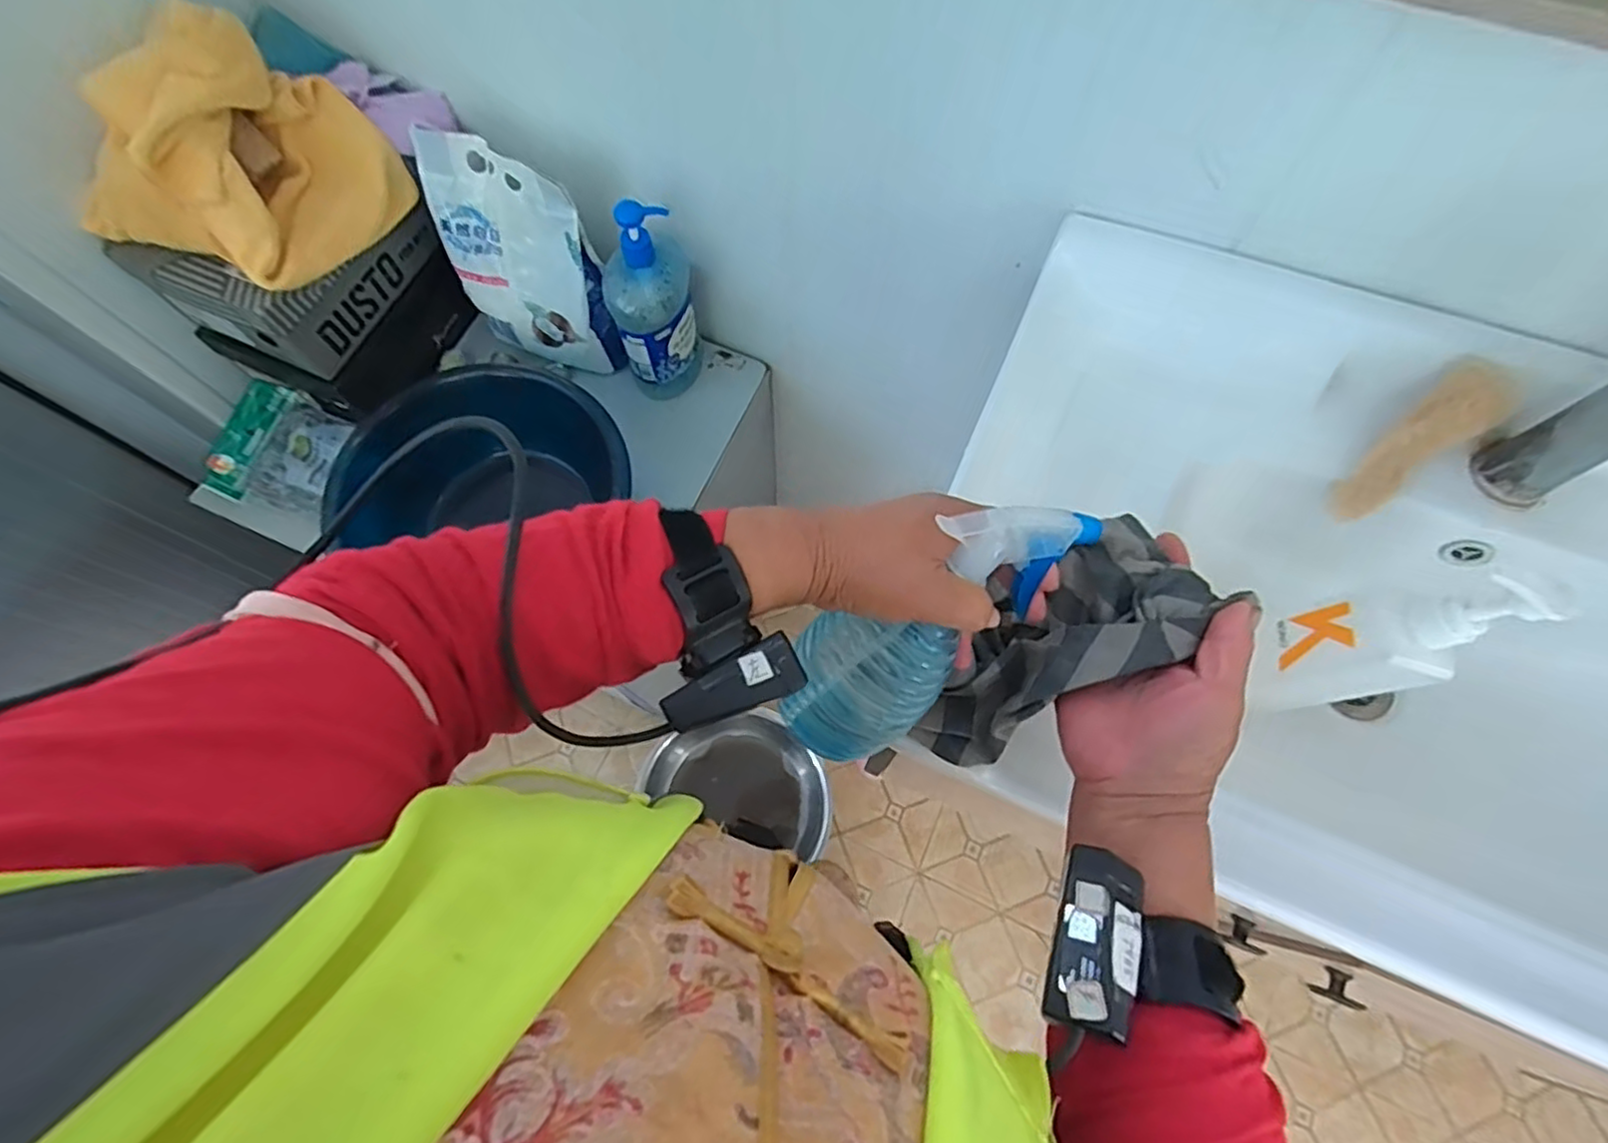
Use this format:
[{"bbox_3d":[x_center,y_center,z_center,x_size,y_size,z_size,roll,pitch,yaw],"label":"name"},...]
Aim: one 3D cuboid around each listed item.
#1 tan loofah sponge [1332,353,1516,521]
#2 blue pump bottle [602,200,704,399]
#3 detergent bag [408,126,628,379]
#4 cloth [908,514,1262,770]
[{"bbox_3d":[0.476,-0.094,0.532,0.053,0.044,0.136,45,112,15],"label":"tan loofah sponge"},{"bbox_3d":[-0.184,-0.326,0.834,0.104,0.253,0.097,-14,70,-6],"label":"blue pump bottle"},{"bbox_3d":[-0.340,-0.364,0.822,0.197,0.241,0.083,26,71,9],"label":"detergent bag"},{"bbox_3d":[0.137,0.050,0.402,0.179,0.054,0.083,-46,72,25],"label":"cloth"}]

